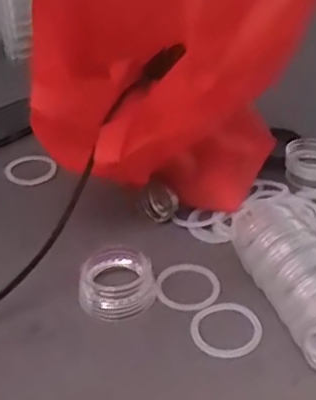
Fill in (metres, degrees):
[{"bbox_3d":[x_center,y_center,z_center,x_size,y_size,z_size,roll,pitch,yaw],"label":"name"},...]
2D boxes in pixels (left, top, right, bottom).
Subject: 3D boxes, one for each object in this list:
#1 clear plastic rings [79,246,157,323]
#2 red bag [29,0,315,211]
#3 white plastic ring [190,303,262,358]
[{"bbox_3d":[-0.036,0.073,0.533,0.065,0.027,0.063,-3,36,-2],"label":"clear plastic rings"},{"bbox_3d":[0.014,-0.107,0.571,0.235,0.265,0.175,-2,36,0],"label":"red bag"},{"bbox_3d":[0.057,0.107,0.498,0.058,0.004,0.056,-1,36,1],"label":"white plastic ring"}]

